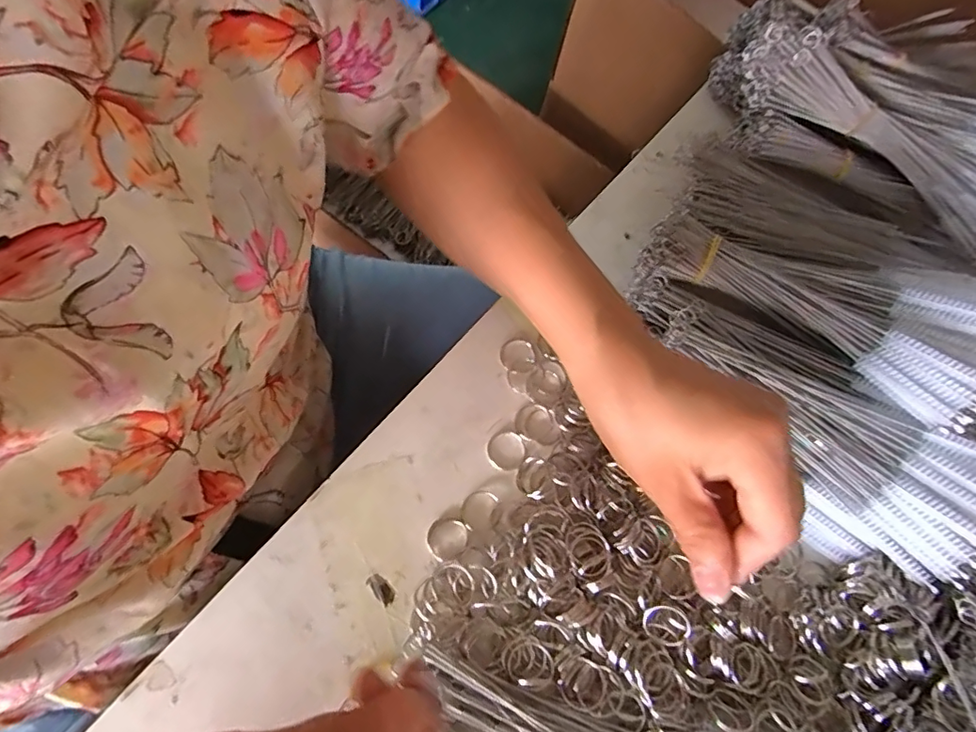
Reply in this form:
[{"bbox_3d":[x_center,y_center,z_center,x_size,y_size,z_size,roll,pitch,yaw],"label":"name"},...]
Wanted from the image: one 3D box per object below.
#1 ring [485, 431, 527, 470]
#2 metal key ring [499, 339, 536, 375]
[{"bbox_3d":[0.012,0.053,0.332,0.025,0.004,0.025,2,72,-6],"label":"ring"},{"bbox_3d":[0.020,-0.006,0.352,0.024,0.004,0.025,2,72,-6],"label":"metal key ring"}]

